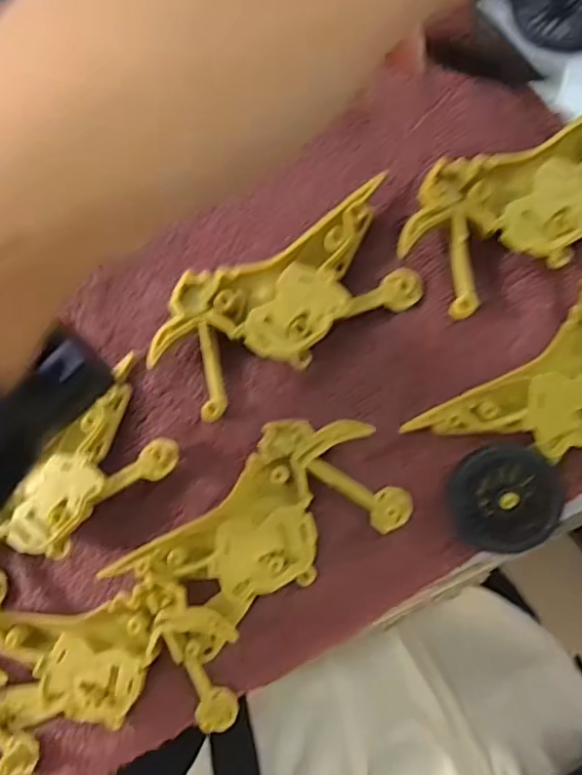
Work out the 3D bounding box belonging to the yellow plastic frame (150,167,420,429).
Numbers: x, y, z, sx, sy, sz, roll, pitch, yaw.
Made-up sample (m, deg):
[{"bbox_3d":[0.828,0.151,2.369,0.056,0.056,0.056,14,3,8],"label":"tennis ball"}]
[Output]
[{"bbox_3d":[-0.003,-0.032,0.218,0.097,0.012,0.048,-30,80,2],"label":"yellow plastic frame"}]

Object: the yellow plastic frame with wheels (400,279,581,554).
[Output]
[{"bbox_3d":[0.102,0.004,0.198,0.116,0.015,0.062,-32,80,1],"label":"yellow plastic frame with wheels"}]

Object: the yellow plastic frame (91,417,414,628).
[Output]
[{"bbox_3d":[-0.011,0.049,0.209,0.098,0.013,0.050,-32,80,1],"label":"yellow plastic frame"}]

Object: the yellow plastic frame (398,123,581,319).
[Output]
[{"bbox_3d":[0.087,-0.067,0.208,0.098,0.017,0.048,-29,80,2],"label":"yellow plastic frame"}]

